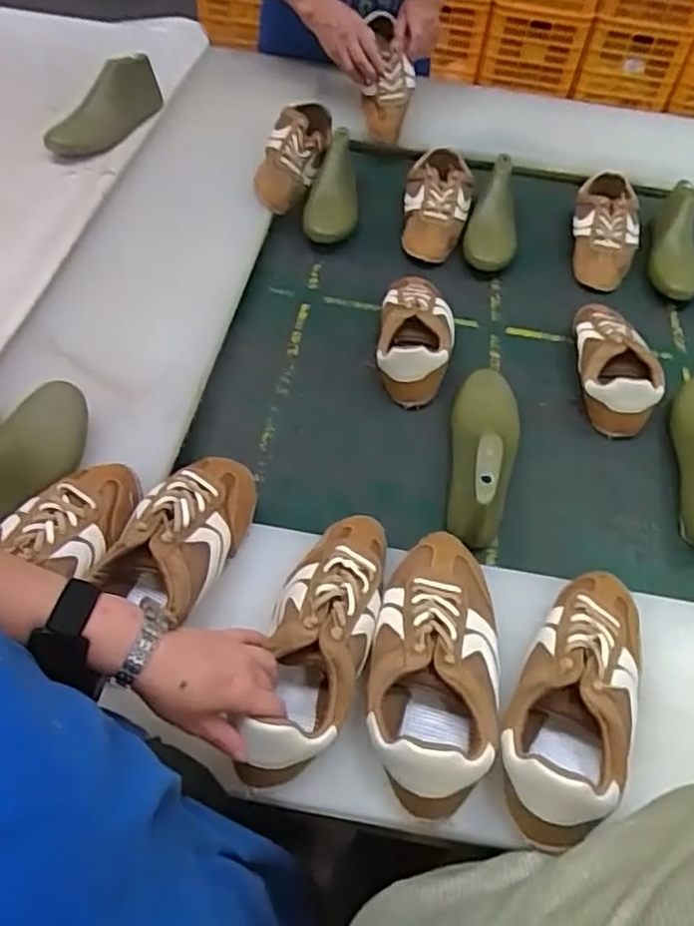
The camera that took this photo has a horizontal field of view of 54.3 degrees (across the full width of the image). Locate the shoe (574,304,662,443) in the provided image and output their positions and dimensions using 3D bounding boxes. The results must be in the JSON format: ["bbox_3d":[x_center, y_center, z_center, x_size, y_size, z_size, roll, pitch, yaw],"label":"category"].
[{"bbox_3d":[0.352,-0.141,0.896,0.099,0.071,0.228,8,54,3],"label":"shoe"}]

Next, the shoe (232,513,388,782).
[{"bbox_3d":[-0.020,0.141,0.573,0.080,0.072,0.247,15,53,7],"label":"shoe"}]

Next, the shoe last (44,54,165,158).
[{"bbox_3d":[-0.373,-0.559,1.057,0.092,0.072,0.227,21,55,12],"label":"shoe last"}]

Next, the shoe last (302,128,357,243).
[{"bbox_3d":[-0.020,-0.443,1.058,0.073,0.070,0.232,5,54,0],"label":"shoe last"}]

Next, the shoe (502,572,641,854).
[{"bbox_3d":[0.199,0.182,0.560,0.095,0.071,0.246,23,56,13],"label":"shoe"}]

